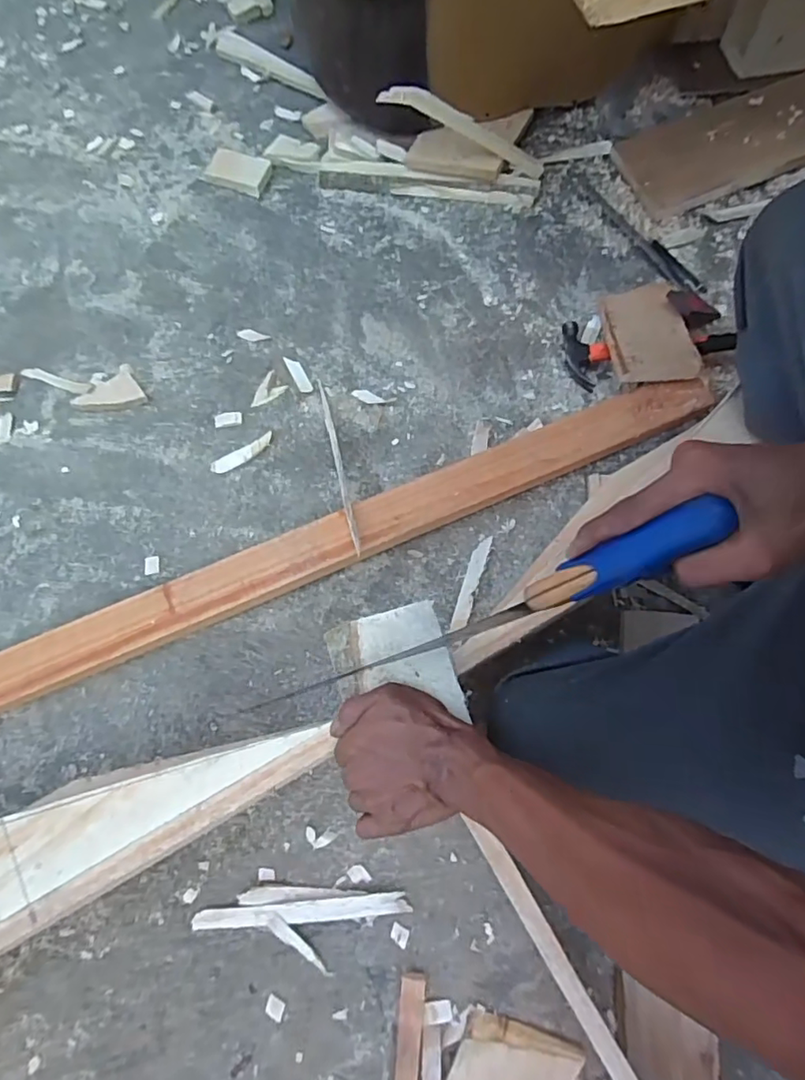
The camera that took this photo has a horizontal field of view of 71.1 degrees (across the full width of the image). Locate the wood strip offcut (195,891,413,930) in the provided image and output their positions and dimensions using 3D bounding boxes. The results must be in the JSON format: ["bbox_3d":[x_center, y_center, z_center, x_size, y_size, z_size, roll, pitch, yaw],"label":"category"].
[{"bbox_3d":[-0.106,0.387,0.587,0.223,0.014,0.020,-4,73,0],"label":"wood strip offcut"}]

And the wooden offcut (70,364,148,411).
[{"bbox_3d":[-0.410,-0.201,0.784,0.088,0.014,0.067,-33,75,-9],"label":"wooden offcut"}]

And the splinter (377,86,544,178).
[{"bbox_3d":[0.096,-0.613,0.843,0.267,0.034,0.028,14,72,-20],"label":"splinter"}]

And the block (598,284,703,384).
[{"bbox_3d":[0.324,-0.278,0.747,0.096,0.020,0.163,-5,63,1],"label":"block"}]

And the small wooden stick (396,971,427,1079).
[{"bbox_3d":[0.006,0.508,0.546,0.024,0.018,0.149,4,73,2],"label":"small wooden stick"}]

